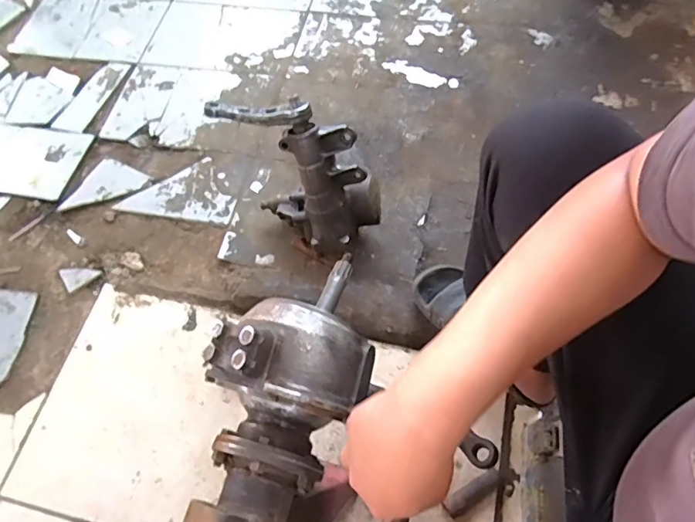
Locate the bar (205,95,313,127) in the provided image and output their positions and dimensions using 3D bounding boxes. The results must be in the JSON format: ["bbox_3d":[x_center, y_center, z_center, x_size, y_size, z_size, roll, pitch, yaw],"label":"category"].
[{"bbox_3d":[-0.148,-0.244,0.813,0.173,0.034,0.038,4,62,5],"label":"bar"}]

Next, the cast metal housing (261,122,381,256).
[{"bbox_3d":[-0.044,-0.144,0.918,0.153,0.214,0.188,-41,71,-18],"label":"cast metal housing"}]

